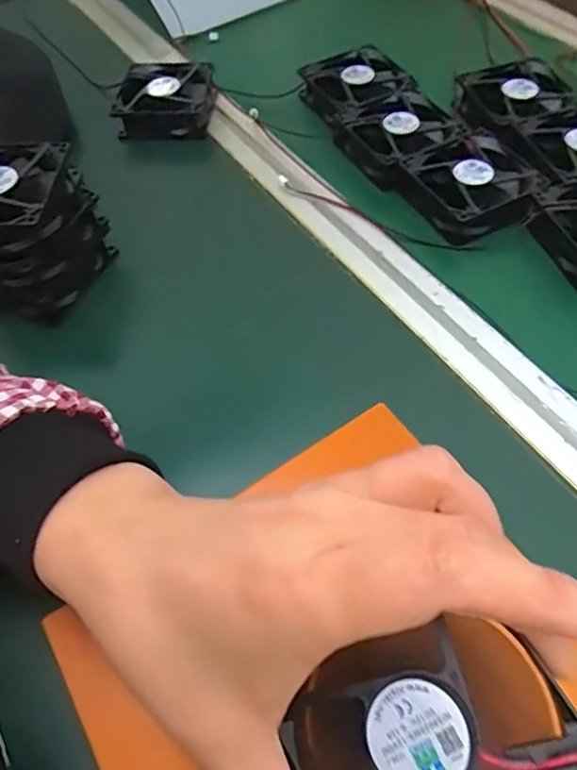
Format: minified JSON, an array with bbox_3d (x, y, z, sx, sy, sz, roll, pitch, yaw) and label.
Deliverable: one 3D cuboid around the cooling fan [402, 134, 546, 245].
[{"bbox_3d":[0.139,-0.148,0.416,0.081,0.022,0.085,-21,58,-11],"label":"cooling fan"}]

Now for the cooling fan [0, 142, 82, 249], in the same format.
[{"bbox_3d":[-0.186,-0.122,0.353,0.088,0.025,0.079,-5,57,0],"label":"cooling fan"}]

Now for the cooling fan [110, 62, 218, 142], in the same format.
[{"bbox_3d":[-0.109,-0.260,0.498,0.082,0.027,0.085,1,57,3],"label":"cooling fan"}]

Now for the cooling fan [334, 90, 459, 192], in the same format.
[{"bbox_3d":[0.089,-0.202,0.454,0.077,0.025,0.078,-25,59,-13],"label":"cooling fan"}]

